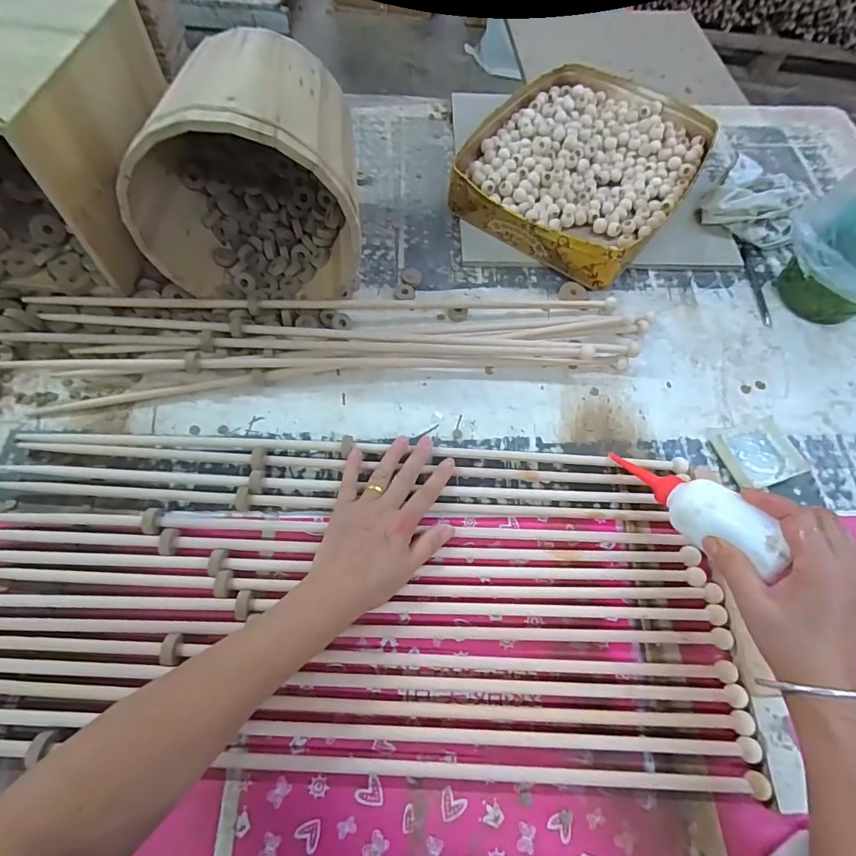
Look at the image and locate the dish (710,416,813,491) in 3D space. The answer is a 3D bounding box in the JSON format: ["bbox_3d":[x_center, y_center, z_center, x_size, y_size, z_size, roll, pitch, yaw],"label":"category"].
[{"bbox_3d":[0.379,0.029,0.520,0.085,0.013,0.071,-15,67,-10],"label":"dish"}]

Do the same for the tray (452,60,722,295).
[{"bbox_3d":[0.226,-0.391,0.688,0.300,0.072,0.376,36,68,13],"label":"tray"}]

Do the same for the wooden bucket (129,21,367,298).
[{"bbox_3d":[-0.199,-0.287,0.531,0.225,0.228,0.218,-5,65,-6],"label":"wooden bucket"}]

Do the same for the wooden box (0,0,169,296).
[{"bbox_3d":[-0.438,-0.327,0.508,0.199,0.195,0.272,4,65,-1],"label":"wooden box"}]

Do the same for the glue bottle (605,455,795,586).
[{"bbox_3d":[0.239,0.069,0.418,0.039,0.039,0.169,-23,28,-12],"label":"glue bottle"}]

